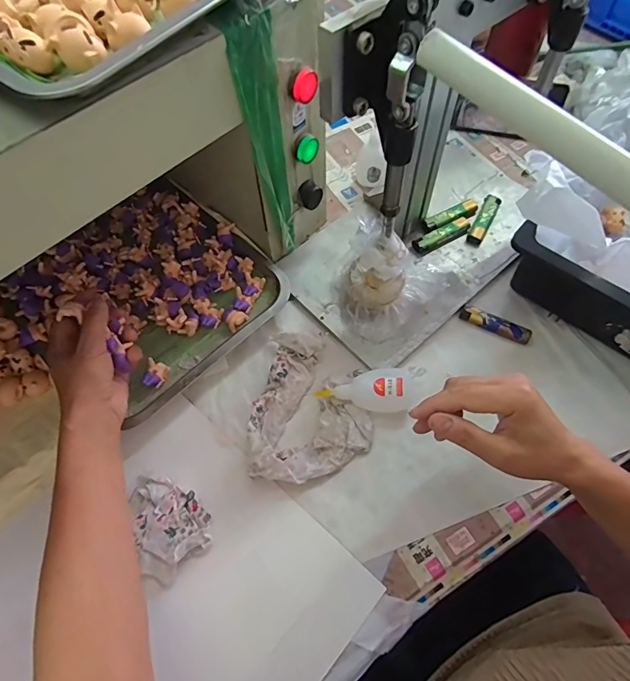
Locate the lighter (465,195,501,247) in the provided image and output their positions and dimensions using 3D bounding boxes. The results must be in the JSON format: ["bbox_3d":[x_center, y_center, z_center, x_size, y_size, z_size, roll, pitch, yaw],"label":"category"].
[{"bbox_3d":[0.224,-0.162,0.567,0.022,0.012,0.089,24,64,13],"label":"lighter"}]

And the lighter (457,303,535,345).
[{"bbox_3d":[0.211,-0.020,0.502,0.081,0.009,0.020,26,64,14],"label":"lighter"}]

